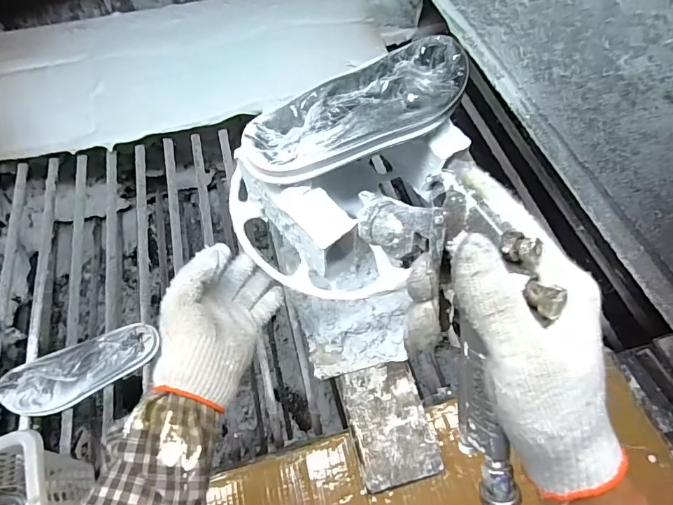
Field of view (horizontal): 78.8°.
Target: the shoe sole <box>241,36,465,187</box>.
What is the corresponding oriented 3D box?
[{"bbox_3d":[0.026,-0.139,0.395,0.243,0.026,0.091,-31,65,-12],"label":"shoe sole"}]

